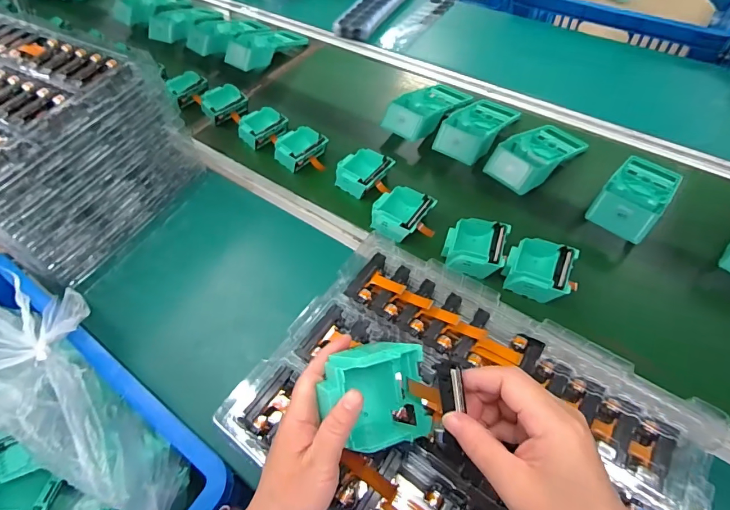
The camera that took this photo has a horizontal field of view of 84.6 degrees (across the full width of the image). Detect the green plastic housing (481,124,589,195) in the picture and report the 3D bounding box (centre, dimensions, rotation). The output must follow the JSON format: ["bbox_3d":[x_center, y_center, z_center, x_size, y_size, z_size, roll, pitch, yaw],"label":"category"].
[{"bbox_3d":[0.282,-0.169,0.658,0.199,0.058,0.095,-38,61,-20],"label":"green plastic housing"}]

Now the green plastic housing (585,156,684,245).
[{"bbox_3d":[0.409,-0.096,0.599,0.085,0.054,0.194,36,65,25],"label":"green plastic housing"}]

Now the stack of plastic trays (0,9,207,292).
[{"bbox_3d":[-0.502,-0.165,0.601,0.384,0.202,0.282,22,60,18],"label":"stack of plastic trays"}]

